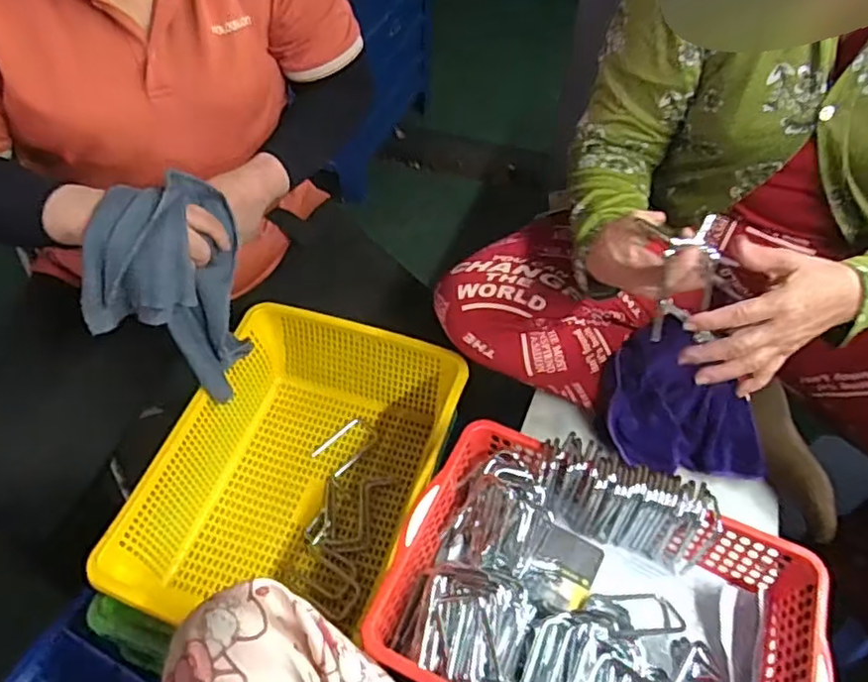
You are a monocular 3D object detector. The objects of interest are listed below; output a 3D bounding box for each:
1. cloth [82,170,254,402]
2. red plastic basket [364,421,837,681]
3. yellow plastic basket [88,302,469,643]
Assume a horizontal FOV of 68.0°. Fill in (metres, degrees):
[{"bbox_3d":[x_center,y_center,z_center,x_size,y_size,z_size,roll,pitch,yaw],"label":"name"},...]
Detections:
[{"bbox_3d":[-0.288,-0.064,0.714,0.120,0.229,0.144,3,49,1],"label":"cloth"},{"bbox_3d":[0.151,0.252,0.608,0.355,0.097,0.265,22,51,17],"label":"red plastic basket"},{"bbox_3d":[-0.150,0.159,0.783,0.303,0.144,0.388,11,49,8],"label":"yellow plastic basket"}]

